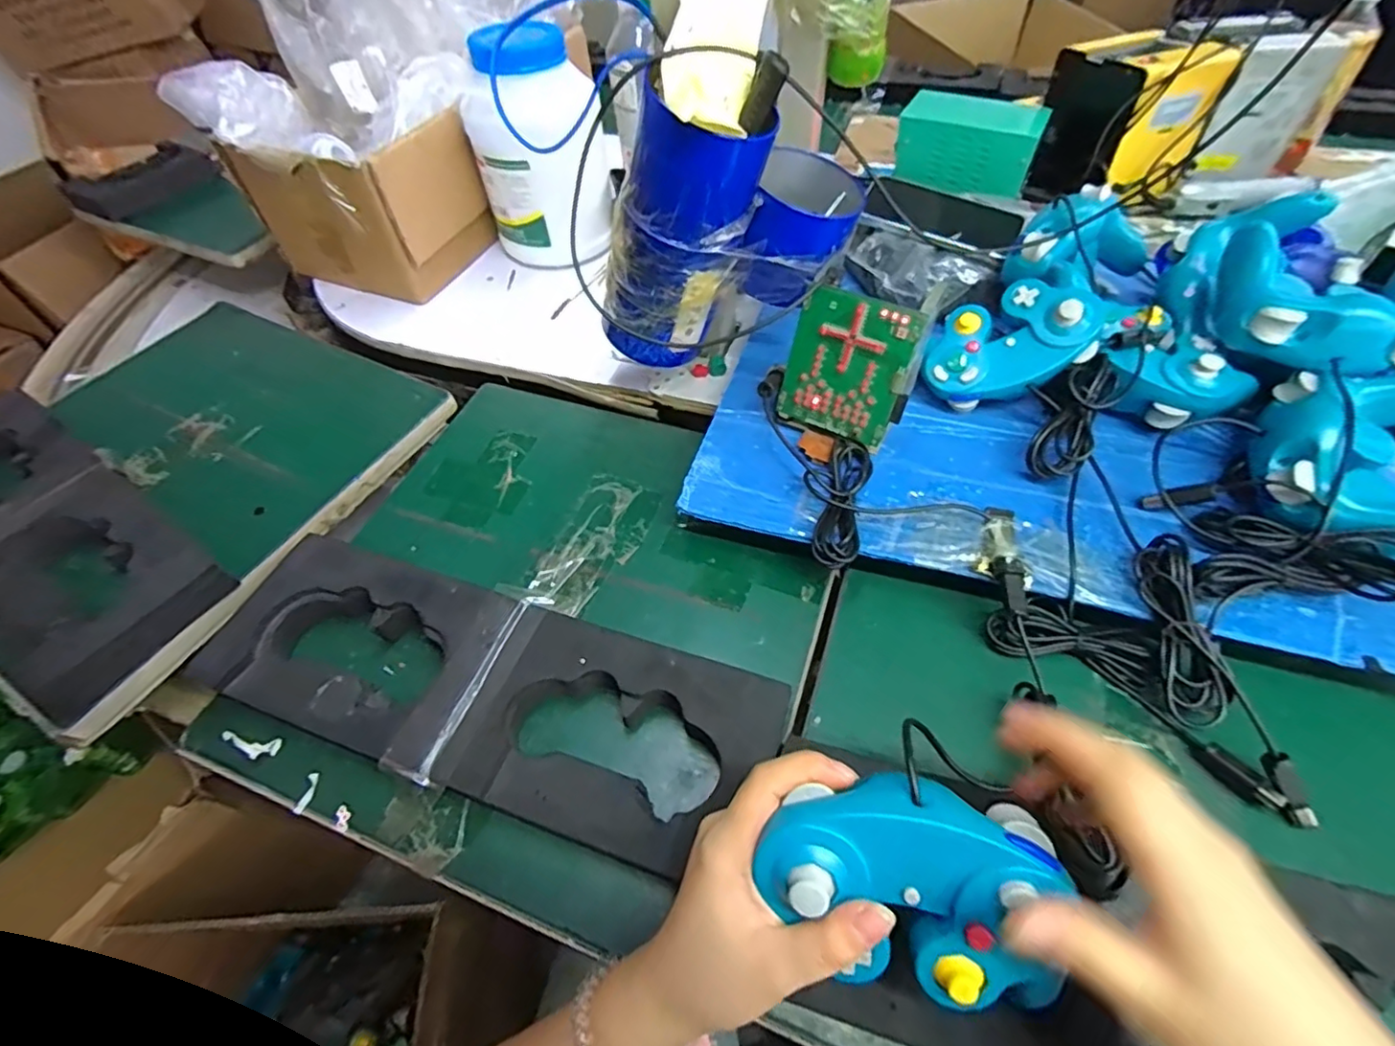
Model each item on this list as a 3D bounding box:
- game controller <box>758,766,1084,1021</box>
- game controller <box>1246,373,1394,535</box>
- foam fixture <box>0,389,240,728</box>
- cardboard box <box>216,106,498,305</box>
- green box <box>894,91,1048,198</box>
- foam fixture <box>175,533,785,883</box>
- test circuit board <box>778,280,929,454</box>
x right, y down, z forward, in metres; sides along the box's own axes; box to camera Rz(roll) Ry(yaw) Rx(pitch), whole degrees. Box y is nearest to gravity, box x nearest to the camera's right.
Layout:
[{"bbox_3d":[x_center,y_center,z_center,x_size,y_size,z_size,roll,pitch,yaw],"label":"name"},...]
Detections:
[{"bbox_3d":[0.090,0.155,0.253,0.125,0.050,0.084,9,95,14],"label":"game controller"},{"bbox_3d":[0.447,-0.040,0.408,0.107,0.065,0.149,22,59,18],"label":"game controller"},{"bbox_3d":[-0.582,0.009,0.513,0.401,0.047,0.161,25,60,20],"label":"foam fixture"},{"bbox_3d":[-0.387,-0.374,0.700,0.238,0.157,0.142,19,58,16],"label":"cardboard box"},{"bbox_3d":[0.330,-0.464,0.723,0.157,0.069,0.098,23,60,19],"label":"green box"},{"bbox_3d":[-0.148,0.116,0.407,0.393,0.039,0.126,14,57,13],"label":"foam fixture"},{"bbox_3d":[0.113,-0.117,0.450,0.088,0.106,0.006,26,37,18],"label":"test circuit board"}]

